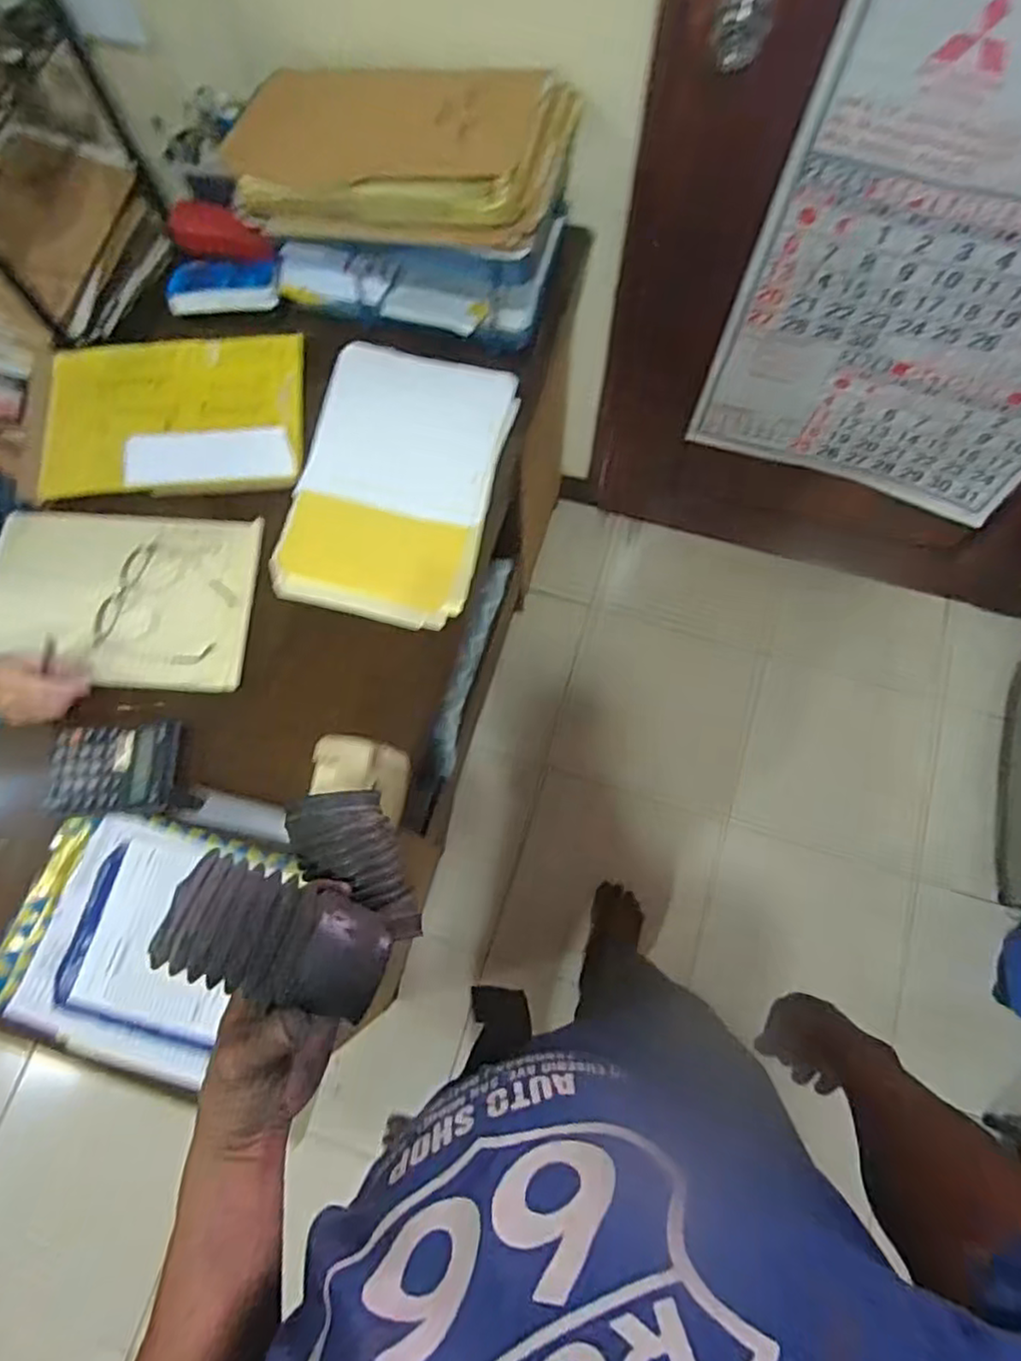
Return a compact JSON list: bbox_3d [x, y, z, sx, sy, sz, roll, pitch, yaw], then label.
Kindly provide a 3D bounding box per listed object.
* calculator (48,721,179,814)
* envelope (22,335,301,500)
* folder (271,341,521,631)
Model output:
[{"bbox_3d":[-0.434,0.094,0.744,0.134,0.019,0.097,0,73,1],"label":"calculator"},{"bbox_3d":[-0.462,-0.352,0.885,0.374,0.026,0.254,-6,73,-1],"label":"envelope"},{"bbox_3d":[-0.142,-0.252,0.847,0.235,0.028,0.355,13,73,5],"label":"folder"}]

